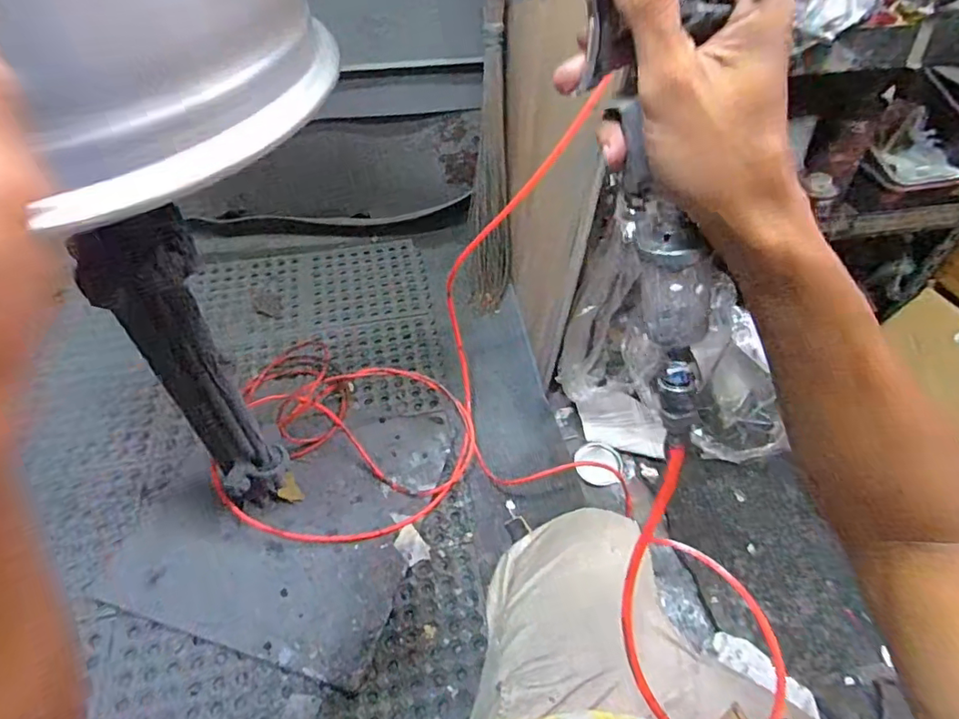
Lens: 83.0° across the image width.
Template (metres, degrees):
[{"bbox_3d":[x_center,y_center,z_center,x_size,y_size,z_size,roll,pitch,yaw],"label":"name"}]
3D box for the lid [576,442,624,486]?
[{"bbox_3d":[0.236,0.205,1.063,0.088,0.010,0.084,-6,61,11],"label":"lid"}]

